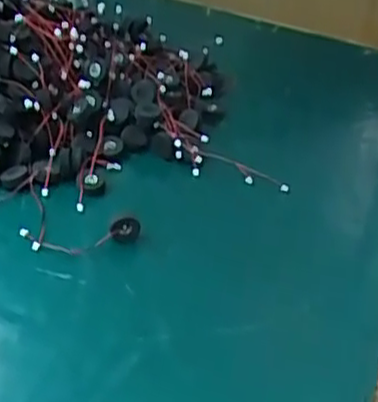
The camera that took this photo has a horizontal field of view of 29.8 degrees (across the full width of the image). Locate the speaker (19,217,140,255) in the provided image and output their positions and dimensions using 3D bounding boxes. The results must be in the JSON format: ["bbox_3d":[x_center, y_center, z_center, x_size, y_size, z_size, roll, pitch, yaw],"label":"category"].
[{"bbox_3d":[-0.073,0.022,0.475,0.080,0.019,0.026,2,37,-8],"label":"speaker"}]

